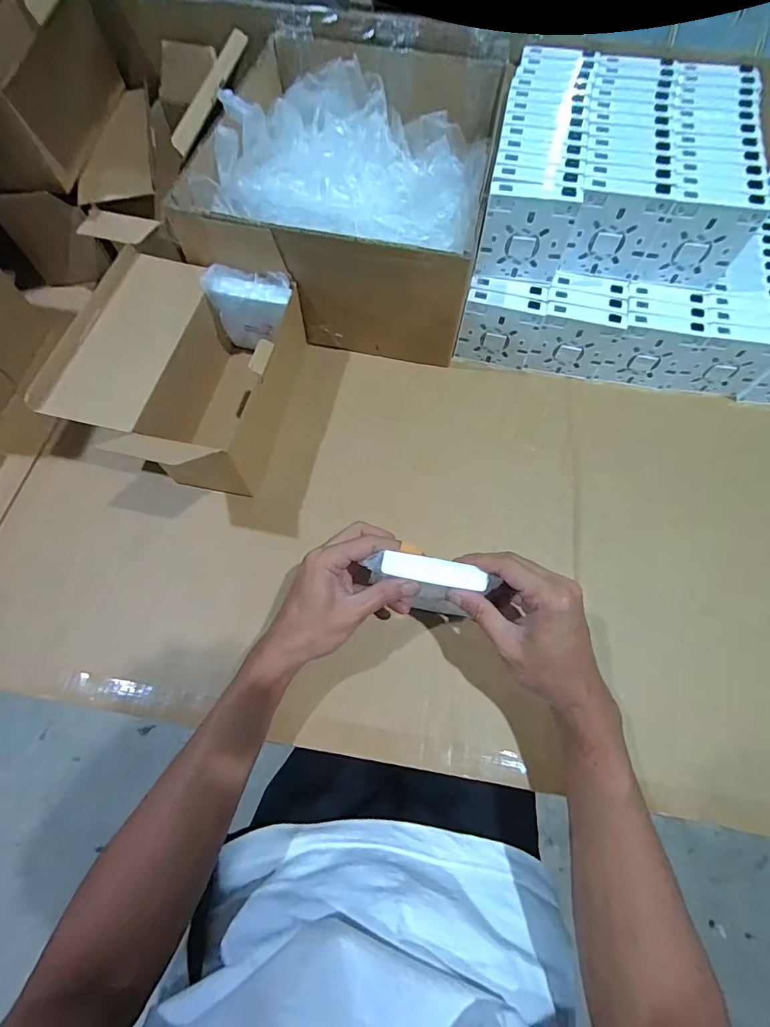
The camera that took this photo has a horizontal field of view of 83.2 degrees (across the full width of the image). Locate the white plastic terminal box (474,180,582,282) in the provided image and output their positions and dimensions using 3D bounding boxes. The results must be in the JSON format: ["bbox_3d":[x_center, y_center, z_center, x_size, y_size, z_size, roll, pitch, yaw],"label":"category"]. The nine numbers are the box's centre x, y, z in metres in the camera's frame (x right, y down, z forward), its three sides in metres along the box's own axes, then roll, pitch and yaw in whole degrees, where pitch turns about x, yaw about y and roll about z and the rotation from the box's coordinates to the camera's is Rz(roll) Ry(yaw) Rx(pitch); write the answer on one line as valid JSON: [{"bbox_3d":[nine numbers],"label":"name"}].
[{"bbox_3d":[0.142,-0.283,0.445,0.085,0.090,0.018,8,66,6],"label":"white plastic terminal box"}]

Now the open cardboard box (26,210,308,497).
[{"bbox_3d":[-0.211,-0.145,0.466,0.184,0.113,0.234,9,66,6],"label":"open cardboard box"}]

